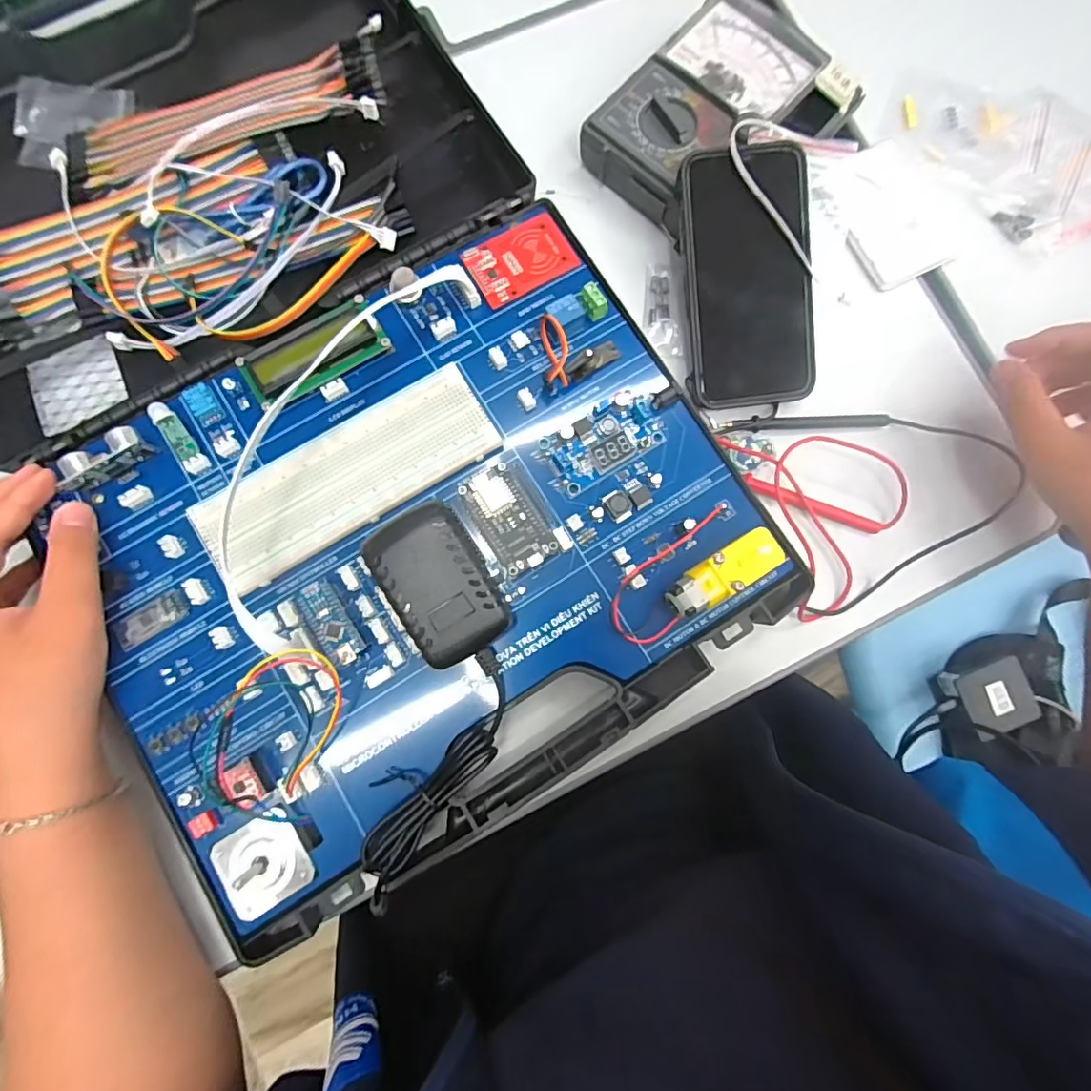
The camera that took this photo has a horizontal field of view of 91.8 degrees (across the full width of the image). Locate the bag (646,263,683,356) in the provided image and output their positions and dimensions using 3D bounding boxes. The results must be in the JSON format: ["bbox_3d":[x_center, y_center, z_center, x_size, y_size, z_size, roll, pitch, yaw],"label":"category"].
[{"bbox_3d":[0.079,-0.160,0.357,0.021,0.007,0.070,-1,81,-2],"label":"bag"}]

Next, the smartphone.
[{"bbox_3d":[0.126,-0.165,0.329,0.077,0.010,0.148,-8,101,-4],"label":"smartphone"}]

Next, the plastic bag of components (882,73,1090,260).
[{"bbox_3d":[0.337,-0.287,0.379,0.171,0.023,0.110,43,82,5],"label":"plastic bag of components"}]

